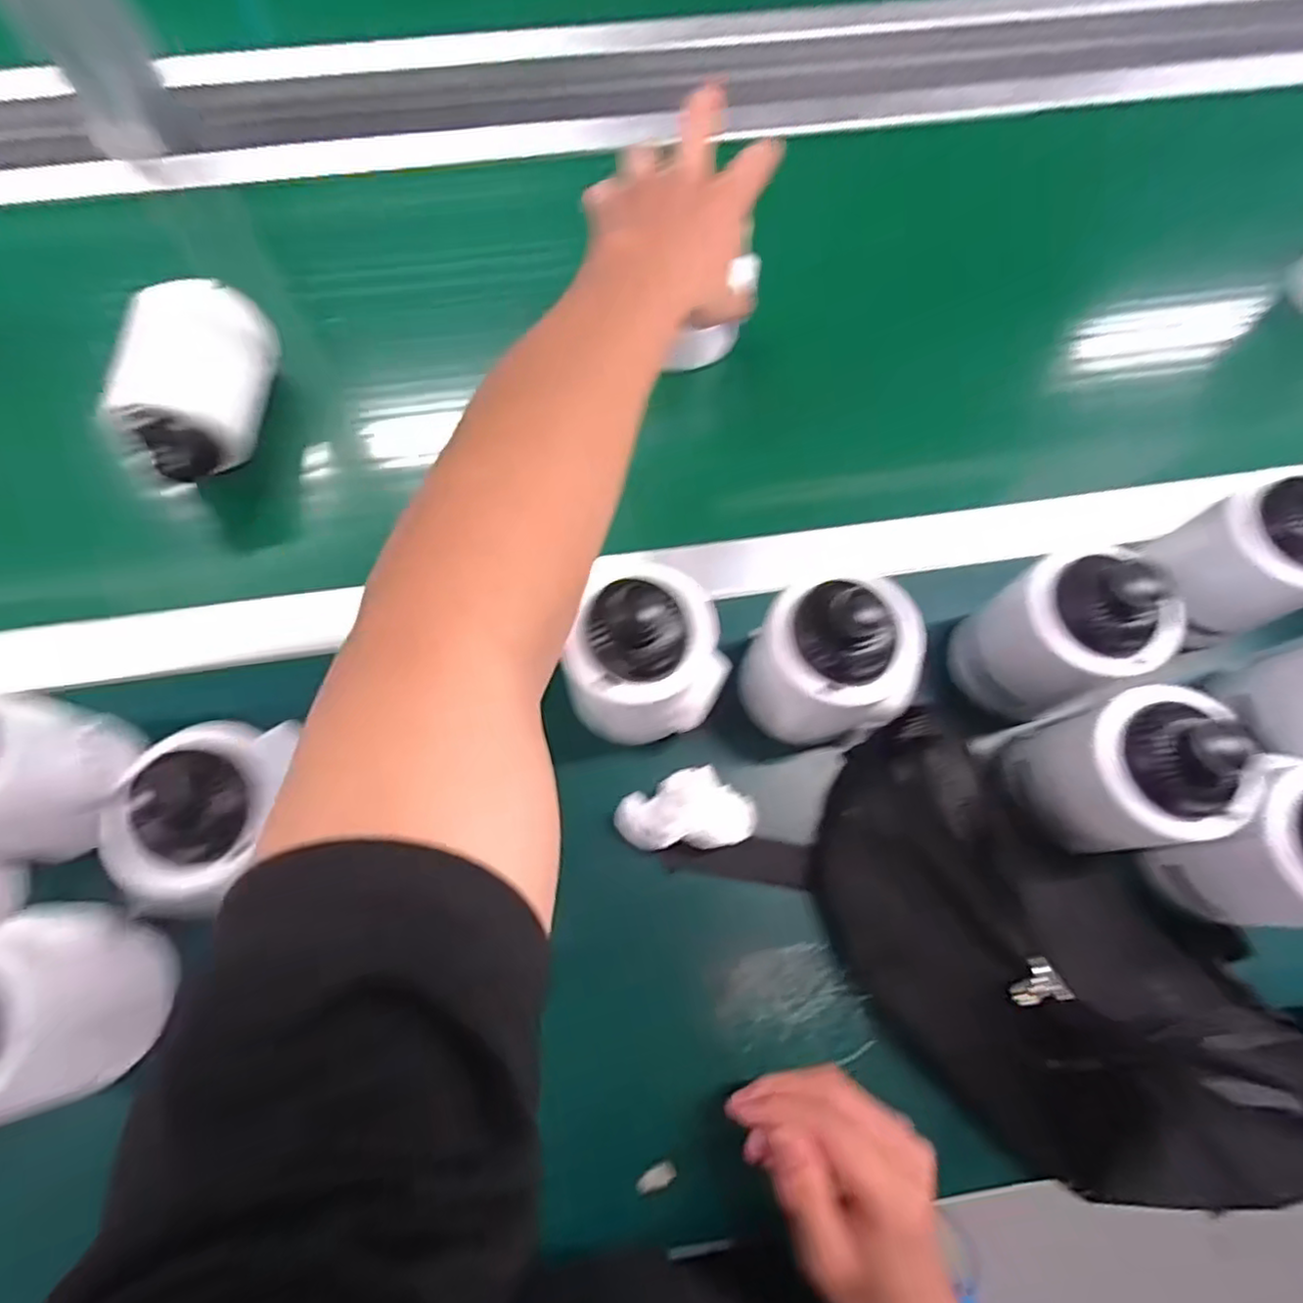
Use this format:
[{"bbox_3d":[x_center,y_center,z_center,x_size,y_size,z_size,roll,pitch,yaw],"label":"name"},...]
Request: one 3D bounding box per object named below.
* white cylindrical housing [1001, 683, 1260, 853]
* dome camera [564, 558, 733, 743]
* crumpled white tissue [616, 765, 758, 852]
[{"bbox_3d":[0.250,0.064,0.345,0.075,0.109,0.077,-12,71,-4],"label":"white cylindrical housing"},{"bbox_3d":[-0.004,0.001,0.361,0.080,0.088,0.076,0,70,0],"label":"dome camera"},{"bbox_3d":[0.020,0.089,0.382,0.077,0.029,0.042,-5,71,-2],"label":"crumpled white tissue"}]

